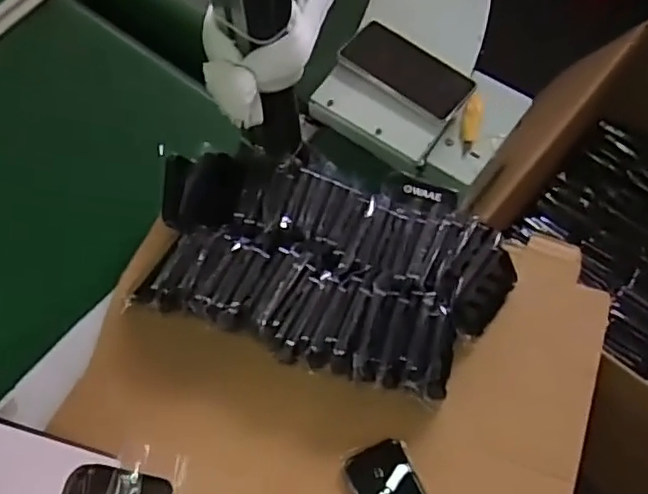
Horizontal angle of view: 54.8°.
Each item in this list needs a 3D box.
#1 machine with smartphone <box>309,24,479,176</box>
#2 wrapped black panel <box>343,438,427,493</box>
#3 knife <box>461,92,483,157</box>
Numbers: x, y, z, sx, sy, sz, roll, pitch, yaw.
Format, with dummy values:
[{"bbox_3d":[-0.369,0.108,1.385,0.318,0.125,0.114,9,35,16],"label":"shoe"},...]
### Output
[{"bbox_3d":[0.085,-0.187,0.760,0.154,0.045,0.155,31,70,13],"label":"machine with smartphone"},{"bbox_3d":[0.063,0.229,0.587,0.060,0.013,0.090,-23,68,-10],"label":"wrapped black panel"},{"bbox_3d":[0.179,-0.149,0.760,0.020,0.014,0.082,12,67,5],"label":"knife"}]

